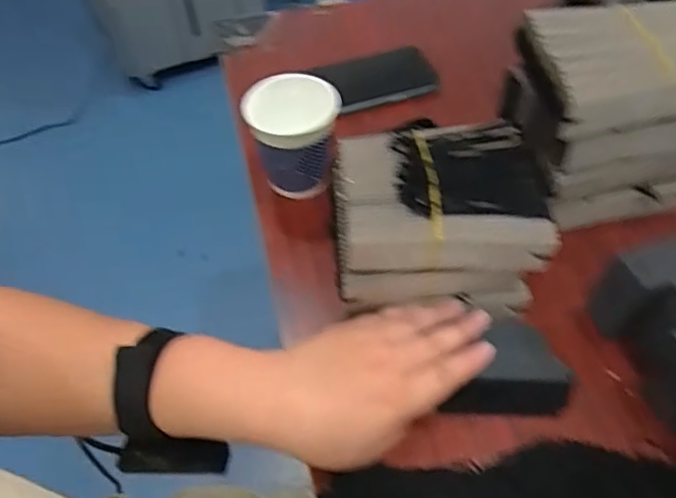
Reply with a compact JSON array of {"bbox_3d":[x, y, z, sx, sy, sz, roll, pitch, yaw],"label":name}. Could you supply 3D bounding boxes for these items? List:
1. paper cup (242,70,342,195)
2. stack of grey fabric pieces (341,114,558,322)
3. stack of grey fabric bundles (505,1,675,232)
[{"bbox_3d":[-0.037,-0.093,0.497,0.075,0.088,0.068,-9,52,-4],"label":"paper cup"},{"bbox_3d":[0.067,-0.019,0.409,0.136,0.092,0.102,-2,50,1],"label":"stack of grey fabric pieces"},{"bbox_3d":[0.213,-0.102,0.457,0.145,0.138,0.099,-9,52,-3],"label":"stack of grey fabric bundles"}]

